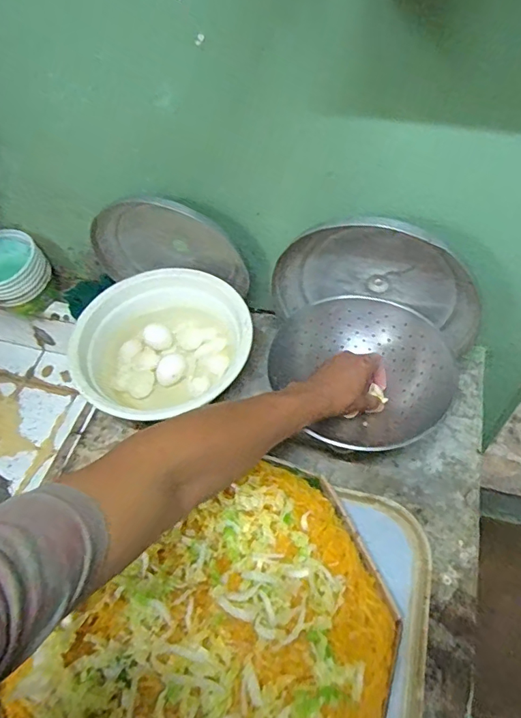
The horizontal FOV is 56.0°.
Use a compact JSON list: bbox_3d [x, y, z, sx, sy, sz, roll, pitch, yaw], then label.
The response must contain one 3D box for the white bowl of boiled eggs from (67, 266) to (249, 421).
[{"bbox_3d":[-0.142,-0.019,0.735,0.252,0.082,0.226,-6,55,0],"label":"white bowl of boiled eggs"}]

